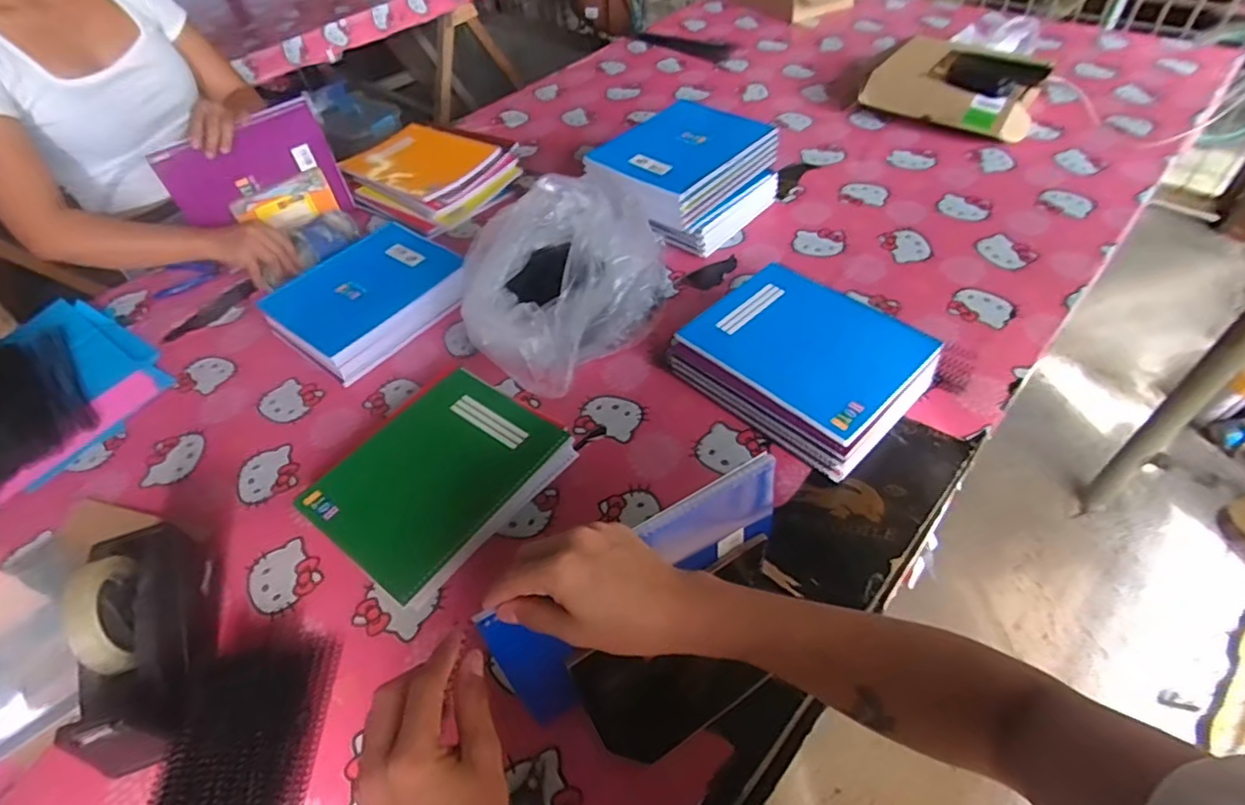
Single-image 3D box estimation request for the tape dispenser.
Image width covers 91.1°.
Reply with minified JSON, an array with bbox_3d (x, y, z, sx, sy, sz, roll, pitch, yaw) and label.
[{"bbox_3d":[-0.445,0.221,0.572,0.083,0.119,0.217,-22,50,-13],"label":"tape dispenser"}]

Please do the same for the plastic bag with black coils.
[{"bbox_3d":[-0.081,-0.169,0.854,0.229,0.144,0.366,24,55,25],"label":"plastic bag with black coils"}]

